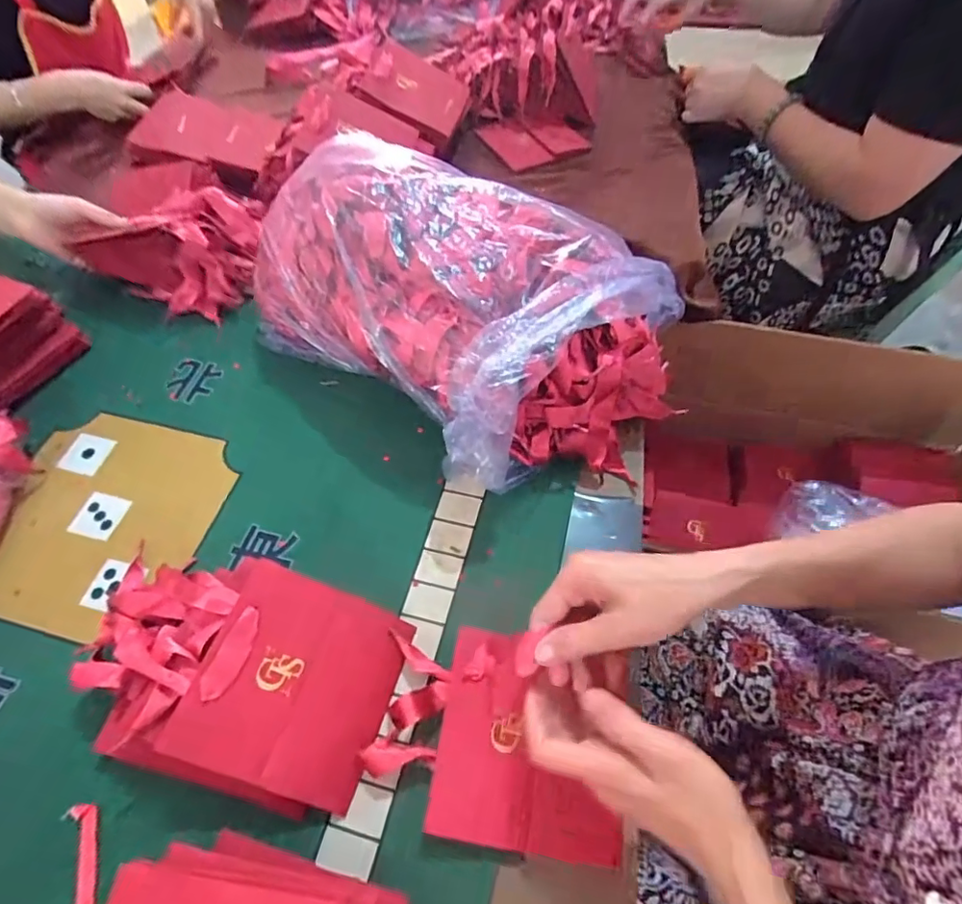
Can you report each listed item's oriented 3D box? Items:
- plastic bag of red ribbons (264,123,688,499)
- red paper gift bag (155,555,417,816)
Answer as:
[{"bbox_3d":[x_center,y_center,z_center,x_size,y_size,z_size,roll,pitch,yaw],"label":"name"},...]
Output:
[{"bbox_3d":[-0.029,-0.140,0.535,0.422,0.184,0.254,27,61,18],"label":"plastic bag of red ribbons"},{"bbox_3d":[-0.134,0.168,0.406,0.136,0.007,0.138,28,59,-14],"label":"red paper gift bag"}]

